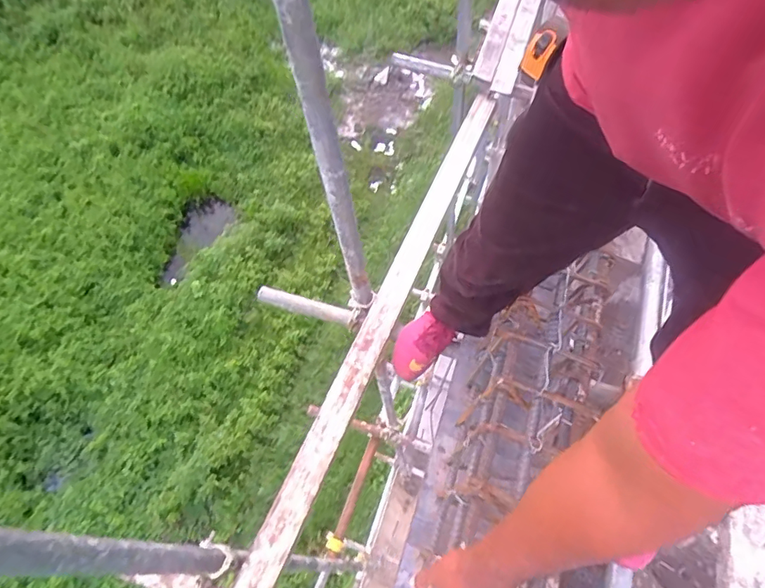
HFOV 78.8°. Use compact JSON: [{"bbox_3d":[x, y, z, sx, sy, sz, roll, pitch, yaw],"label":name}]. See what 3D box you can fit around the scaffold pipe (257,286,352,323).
[{"bbox_3d":[-0.219,0.029,1.349,0.294,0.054,0.052,13,62,5],"label":"scaffold pipe"}]

